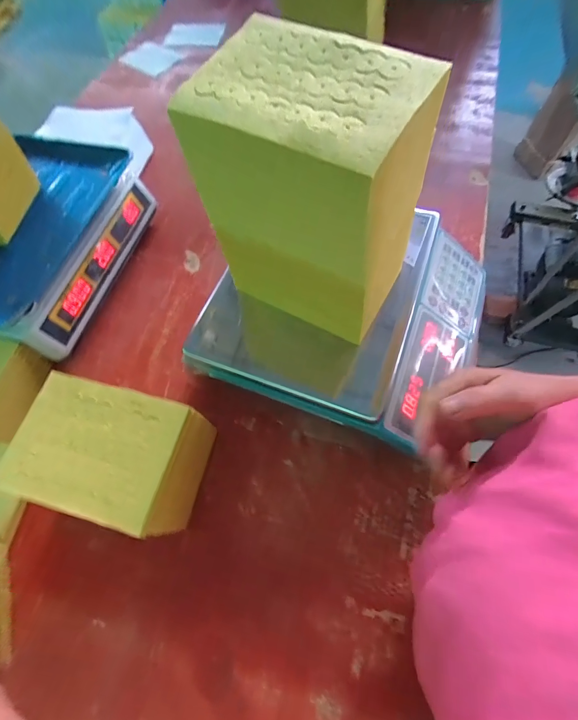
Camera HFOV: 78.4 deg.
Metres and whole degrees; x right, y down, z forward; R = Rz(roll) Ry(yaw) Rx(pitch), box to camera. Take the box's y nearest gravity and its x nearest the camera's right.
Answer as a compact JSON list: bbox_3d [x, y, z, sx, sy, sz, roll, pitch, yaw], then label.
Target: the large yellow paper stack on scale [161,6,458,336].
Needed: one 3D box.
[{"bbox_3d":[0.020,-0.137,0.327,0.170,0.215,0.116,24,69,14],"label":"large yellow paper stack on scale"}]

